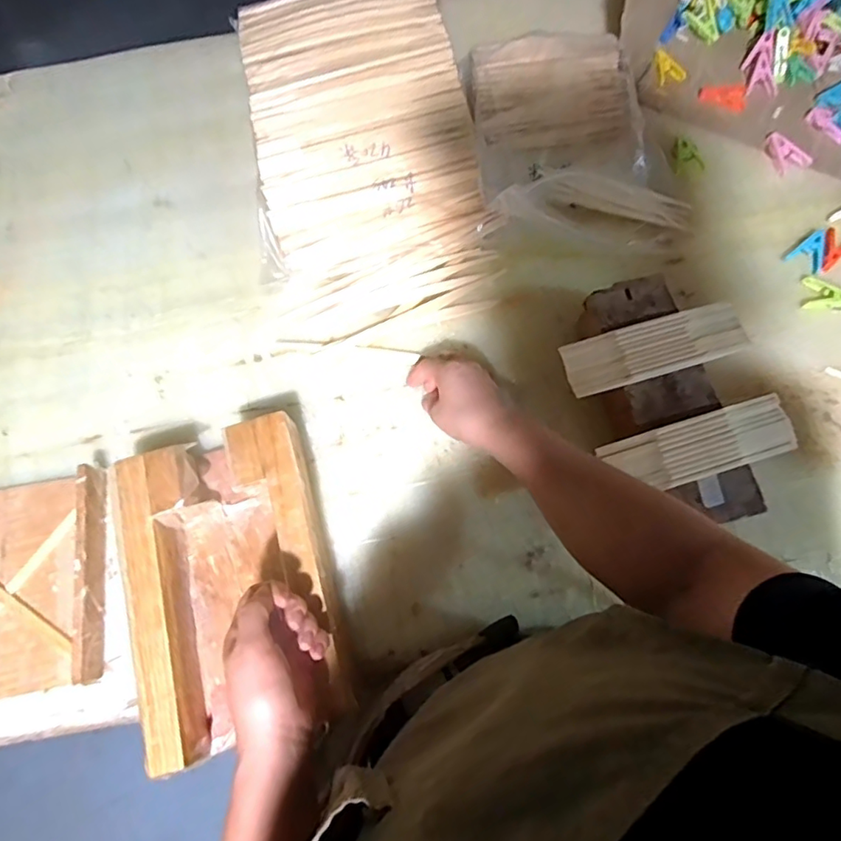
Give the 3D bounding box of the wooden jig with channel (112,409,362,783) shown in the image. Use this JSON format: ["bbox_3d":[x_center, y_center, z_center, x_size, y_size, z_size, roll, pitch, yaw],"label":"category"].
[{"bbox_3d":[-0.171,0.144,0.499,0.171,0.058,0.265,-17,72,-3],"label":"wooden jig with channel"}]

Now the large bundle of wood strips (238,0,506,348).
[{"bbox_3d":[-0.064,-0.319,0.637,0.243,0.088,0.418,-14,72,-2],"label":"large bundle of wood strips"}]

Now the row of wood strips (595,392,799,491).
[{"bbox_3d":[0.249,0.023,0.484,0.165,0.013,0.052,-16,71,-3],"label":"row of wood strips"}]

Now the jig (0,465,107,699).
[{"bbox_3d":[-0.407,0.159,0.521,0.197,0.033,0.197,-9,72,0],"label":"jig"}]

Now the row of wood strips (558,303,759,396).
[{"bbox_3d":[0.222,-0.070,0.516,0.170,0.009,0.055,-18,71,-4],"label":"row of wood strips"}]

